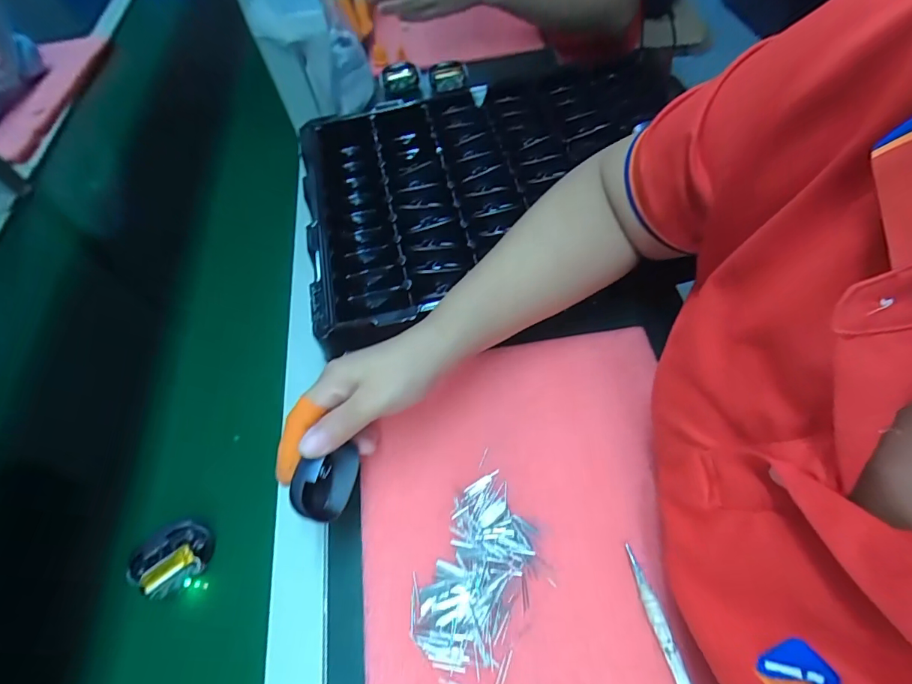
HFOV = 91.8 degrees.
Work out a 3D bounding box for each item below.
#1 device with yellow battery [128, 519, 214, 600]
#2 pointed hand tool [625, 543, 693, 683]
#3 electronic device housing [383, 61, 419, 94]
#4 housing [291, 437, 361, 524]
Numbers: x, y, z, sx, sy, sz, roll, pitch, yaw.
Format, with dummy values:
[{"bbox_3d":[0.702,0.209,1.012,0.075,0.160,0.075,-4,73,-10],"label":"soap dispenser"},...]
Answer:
[{"bbox_3d":[-0.213,0.162,0.333,0.044,0.019,0.052,22,64,17],"label":"device with yellow battery"},{"bbox_3d":[0.132,0.188,0.279,0.011,0.008,0.108,-13,59,-3],"label":"pointed hand tool"},{"bbox_3d":[-0.081,-0.380,0.636,0.051,0.037,0.012,-1,59,5],"label":"electronic device housing"},{"bbox_3d":[-0.091,0.094,0.300,0.024,0.038,0.050,-15,40,45],"label":"housing"}]

